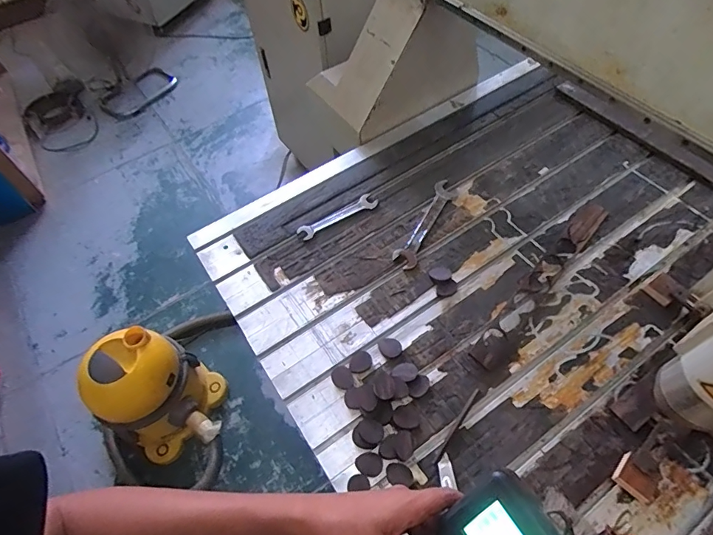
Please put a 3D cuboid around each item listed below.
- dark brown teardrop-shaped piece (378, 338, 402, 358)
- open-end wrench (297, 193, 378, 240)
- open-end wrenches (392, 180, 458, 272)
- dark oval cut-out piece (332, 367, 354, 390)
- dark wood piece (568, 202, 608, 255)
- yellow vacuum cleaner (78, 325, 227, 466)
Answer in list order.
[{"bbox_3d":[0.061,0.147,0.792,0.042,0.005,0.036,6,58,8],"label":"dark brown teardrop-shaped piece"},{"bbox_3d":[-0.040,-0.111,0.961,0.185,0.006,0.041,-29,60,-14],"label":"open-end wrench"},{"bbox_3d":[0.153,-0.097,0.944,0.053,0.009,0.259,24,62,18],"label":"open-end wrenches"},{"bbox_3d":[-0.024,0.196,0.773,0.034,0.004,0.043,-33,61,-16],"label":"dark oval cut-out piece"},{"bbox_3d":[0.479,-0.088,0.913,0.053,0.012,0.135,34,65,23],"label":"dark wood piece"},{"bbox_3d":[-0.590,0.396,1.336,0.298,0.399,0.292,-2,57,3],"label":"yellow vacuum cleaner"}]

